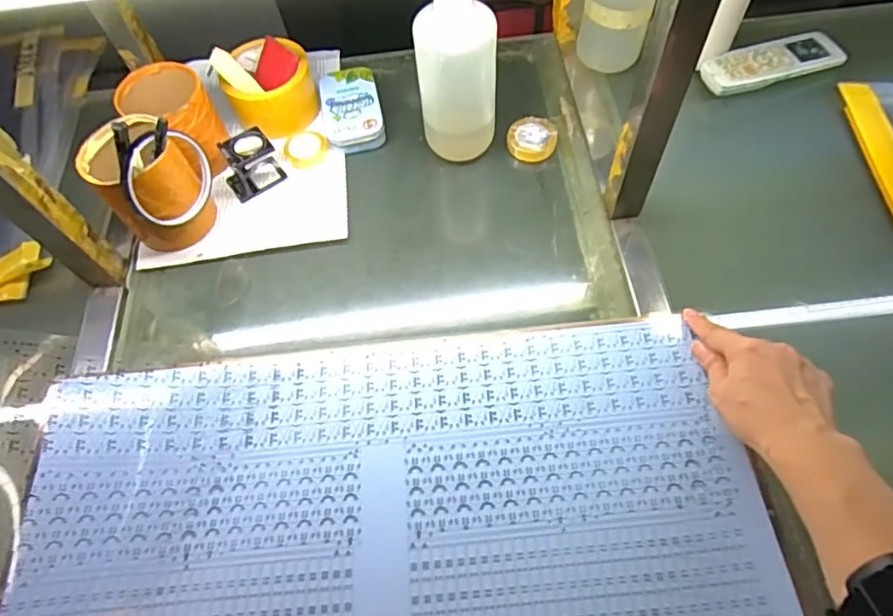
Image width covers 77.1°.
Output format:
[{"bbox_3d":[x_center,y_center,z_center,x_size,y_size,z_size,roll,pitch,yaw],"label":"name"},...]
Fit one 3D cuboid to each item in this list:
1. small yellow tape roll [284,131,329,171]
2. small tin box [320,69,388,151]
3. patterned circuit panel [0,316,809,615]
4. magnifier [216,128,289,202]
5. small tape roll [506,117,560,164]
[{"bbox_3d":[-0.152,-0.172,0.608,0.041,0.015,0.045,-1,61,1],"label":"small yellow tape roll"},{"bbox_3d":[-0.105,-0.222,0.629,0.061,0.024,0.112,-11,61,-4],"label":"small tin box"},{"bbox_3d":[-0.035,0.205,0.387,0.526,0.050,0.394,-6,61,-2],"label":"patterned circuit panel"},{"bbox_3d":[-0.204,-0.149,0.580,0.054,0.051,0.041,-39,66,-18],"label":"magnifier"},{"bbox_3d":[0.092,-0.180,0.597,0.051,0.018,0.053,-1,61,1],"label":"small tape roll"}]

